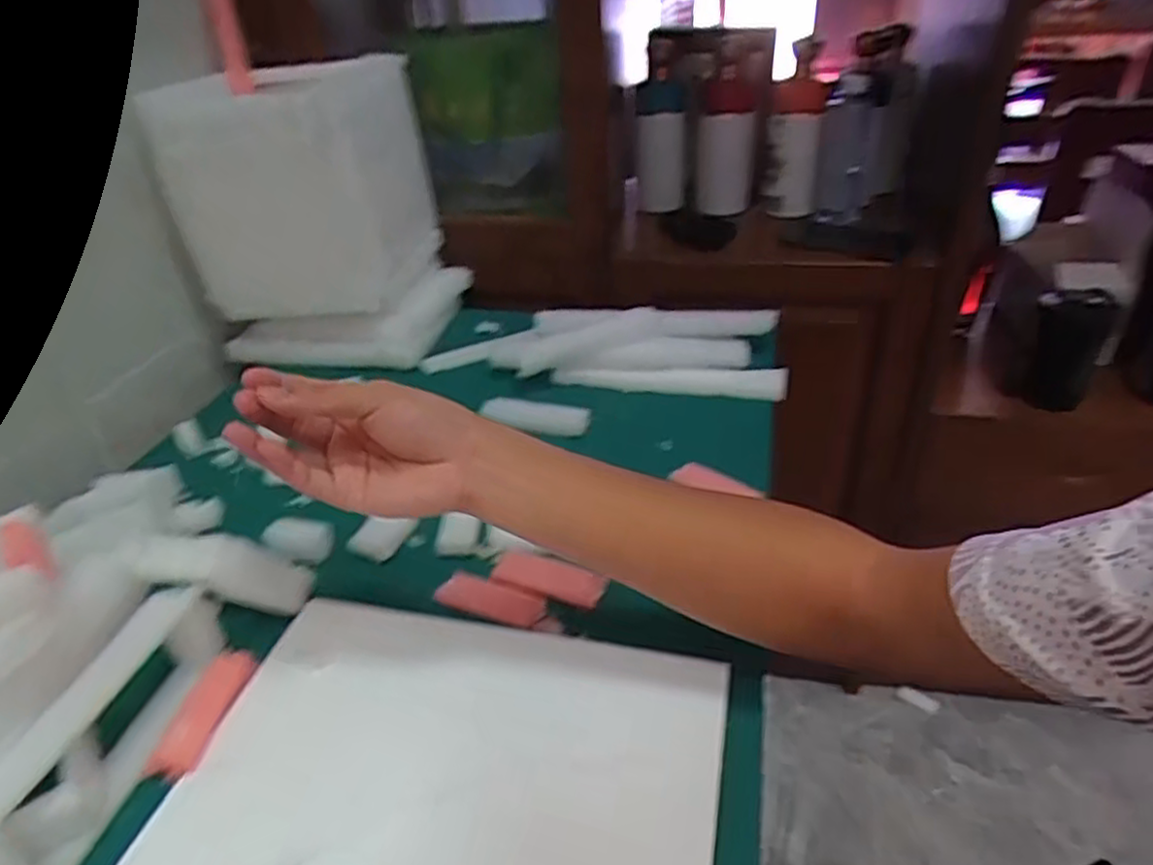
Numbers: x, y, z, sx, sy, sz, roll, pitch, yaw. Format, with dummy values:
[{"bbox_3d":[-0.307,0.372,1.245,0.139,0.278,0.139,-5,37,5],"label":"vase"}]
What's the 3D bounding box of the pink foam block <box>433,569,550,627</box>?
[{"bbox_3d":[-0.062,0.121,0.535,0.084,0.022,0.020,9,34,19],"label":"pink foam block"}]

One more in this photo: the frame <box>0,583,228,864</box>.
[{"bbox_3d":[-0.292,0.170,0.420,0.073,0.063,0.184,3,33,11],"label":"frame"}]

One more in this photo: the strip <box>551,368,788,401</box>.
[{"bbox_3d":[0.099,-0.058,0.786,0.243,0.025,0.031,4,33,12],"label":"strip"}]

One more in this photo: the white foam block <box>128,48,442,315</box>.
[{"bbox_3d":[-0.304,-0.278,0.838,0.205,0.223,0.221,4,33,11],"label":"white foam block"}]

